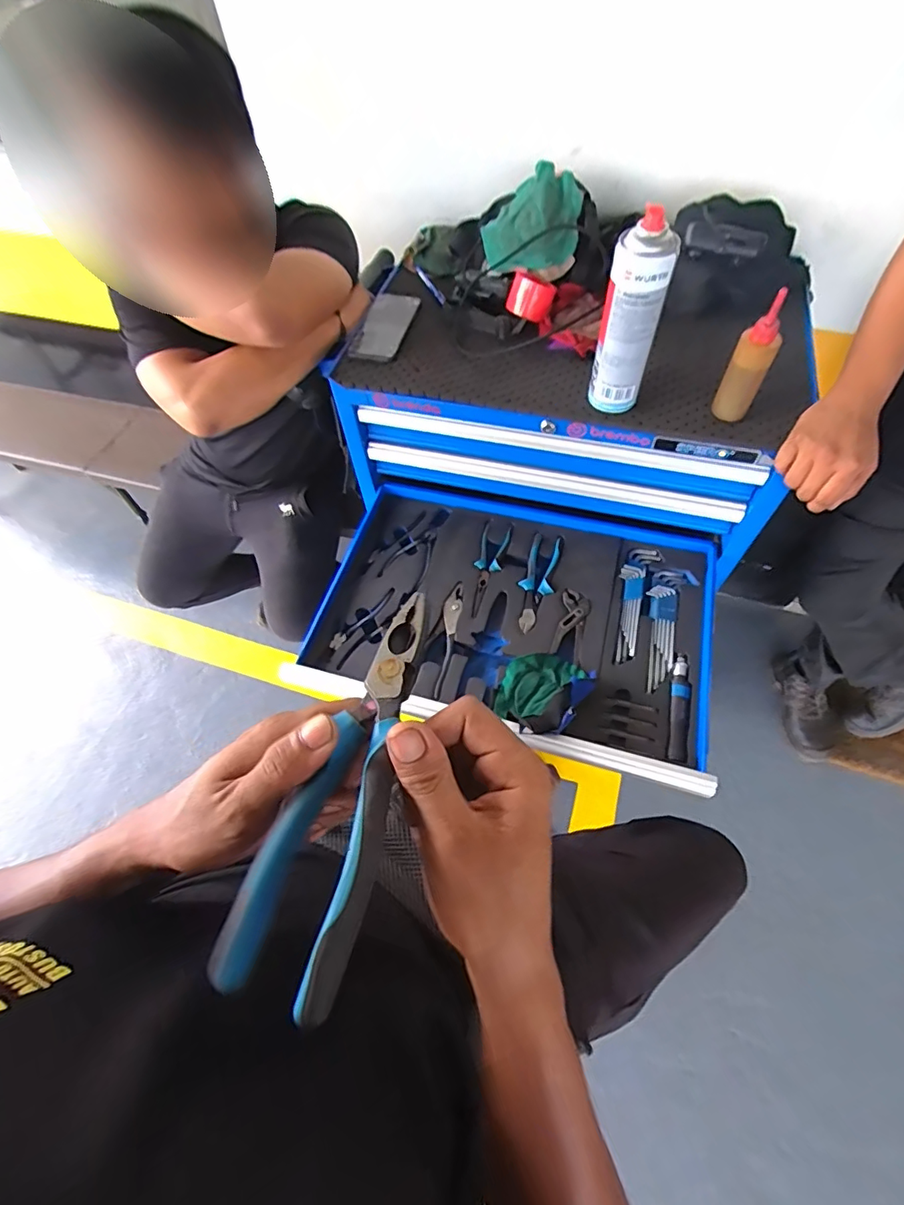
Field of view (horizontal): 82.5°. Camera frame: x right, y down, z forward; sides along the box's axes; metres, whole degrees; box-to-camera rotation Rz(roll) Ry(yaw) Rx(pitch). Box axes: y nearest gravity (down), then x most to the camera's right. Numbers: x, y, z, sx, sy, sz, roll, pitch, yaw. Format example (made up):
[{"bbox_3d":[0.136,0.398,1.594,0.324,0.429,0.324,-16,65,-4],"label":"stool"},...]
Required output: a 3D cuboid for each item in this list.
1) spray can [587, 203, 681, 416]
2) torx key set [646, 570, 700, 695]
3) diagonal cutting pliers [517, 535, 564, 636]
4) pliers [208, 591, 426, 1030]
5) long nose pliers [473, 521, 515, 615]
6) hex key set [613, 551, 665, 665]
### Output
[{"bbox_3d":[0.213,-0.335,0.625,0.069,0.203,0.063,9,60,9],"label":"spray can"},{"bbox_3d":[0.328,0.037,0.800,0.062,0.022,0.225,18,62,14],"label":"torx key set"},{"bbox_3d":[0.141,-0.035,0.844,0.052,0.021,0.191,13,61,12],"label":"diagonal cutting pliers"},{"bbox_3d":[-0.049,0.079,0.255,0.056,0.016,0.195,14,58,8],"label":"pliers"},{"bbox_3d":[0.058,-0.061,0.864,0.048,0.022,0.193,13,61,11],"label":"long nose pliers"},{"bbox_3d":[0.286,-0.001,0.824,0.054,0.019,0.225,18,62,14],"label":"hex key set"}]

